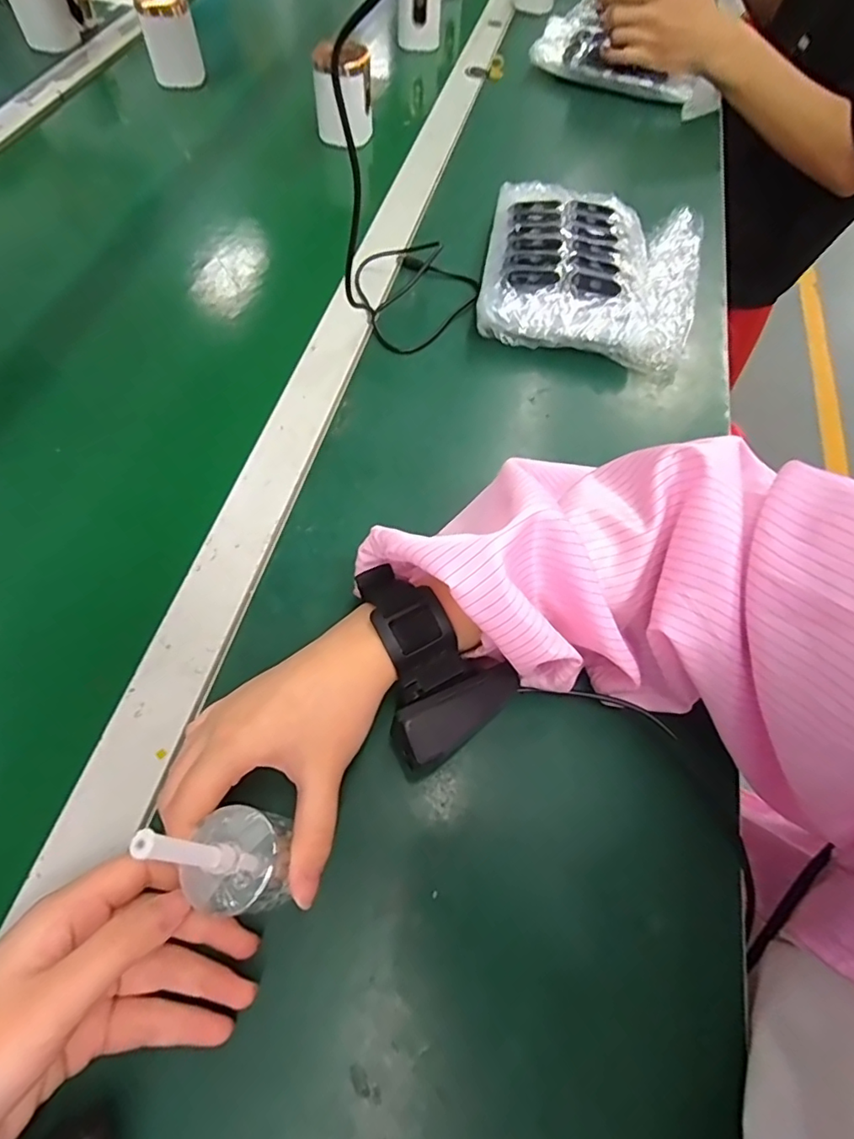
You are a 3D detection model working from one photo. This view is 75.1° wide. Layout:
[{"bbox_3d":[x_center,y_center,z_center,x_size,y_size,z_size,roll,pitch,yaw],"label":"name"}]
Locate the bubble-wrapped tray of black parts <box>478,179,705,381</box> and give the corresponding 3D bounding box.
[{"bbox_3d":[0.146,-0.265,0.485,0.181,0.043,0.199,13,63,5],"label":"bubble-wrapped tray of black parts"}]

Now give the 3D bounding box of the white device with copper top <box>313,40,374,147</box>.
[{"bbox_3d":[-0.090,-0.500,0.584,0.058,0.079,0.044,29,66,13],"label":"white device with copper top"}]

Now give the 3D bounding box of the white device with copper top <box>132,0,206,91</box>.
[{"bbox_3d":[-0.297,-0.618,0.645,0.056,0.076,0.051,-15,64,-9],"label":"white device with copper top"}]

